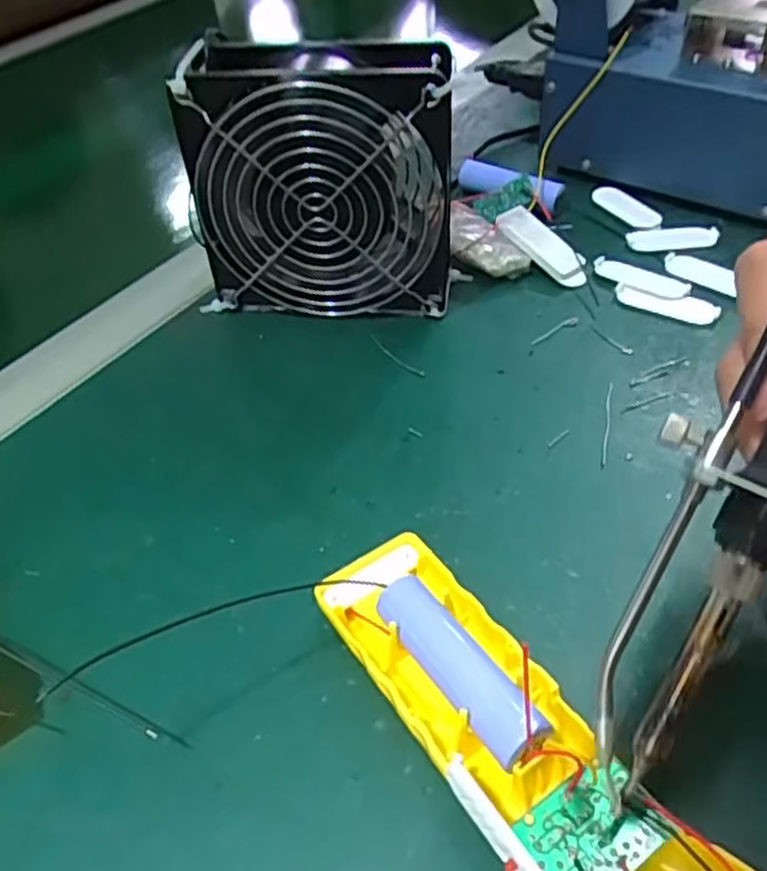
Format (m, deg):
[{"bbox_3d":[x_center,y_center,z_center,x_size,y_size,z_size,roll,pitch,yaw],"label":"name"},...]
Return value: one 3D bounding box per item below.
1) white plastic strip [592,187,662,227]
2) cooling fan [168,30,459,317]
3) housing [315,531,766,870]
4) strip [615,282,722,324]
[{"bbox_3d":[0.146,-0.137,0.448,0.020,0.005,0.047,-29,51,-22],"label":"white plastic strip"},{"bbox_3d":[-0.027,-0.119,0.361,0.123,0.121,0.048,2,46,6],"label":"cooling fan"},{"bbox_3d":[0.035,0.084,0.215,0.050,0.038,0.150,-28,48,-21],"label":"housing"},{"bbox_3d":[0.146,-0.069,0.387,0.052,0.004,0.017,20,51,22],"label":"strip"}]

